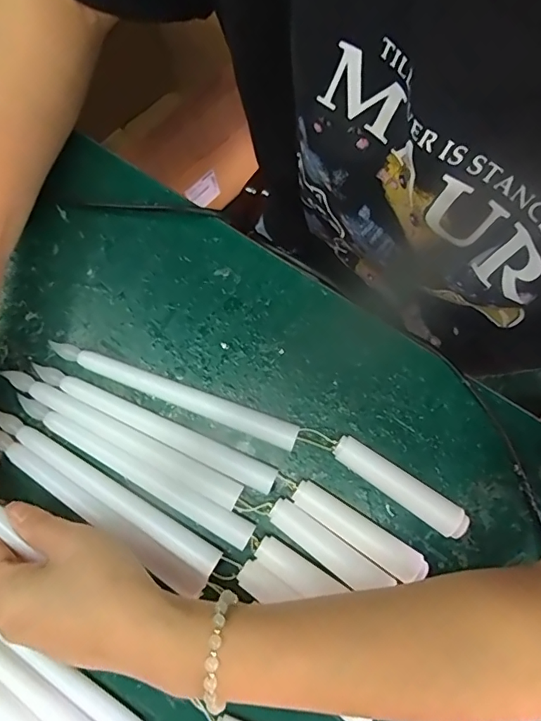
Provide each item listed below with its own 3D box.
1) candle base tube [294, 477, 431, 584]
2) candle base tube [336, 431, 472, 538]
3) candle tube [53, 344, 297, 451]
[{"bbox_3d":[0.053,0.104,0.295,0.087,0.016,0.020,33,80,5],"label":"candle base tube"},{"bbox_3d":[0.080,0.077,0.299,0.089,0.018,0.019,35,81,6],"label":"candle base tube"},{"bbox_3d":[-0.064,0.021,0.309,0.167,0.016,0.016,21,79,3],"label":"candle tube"}]

